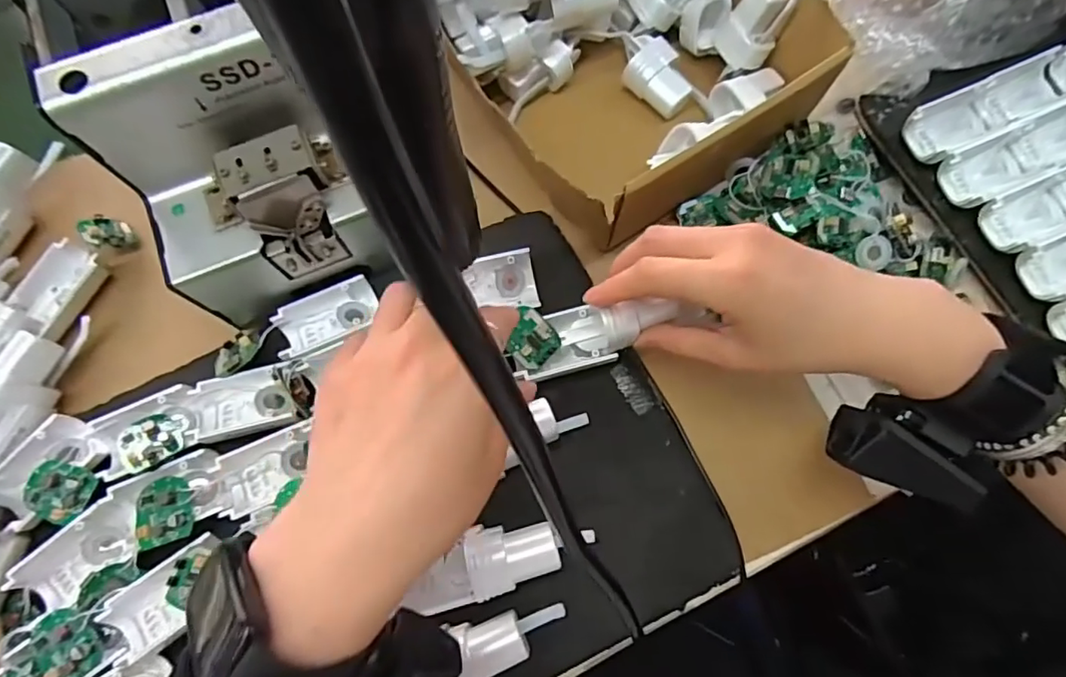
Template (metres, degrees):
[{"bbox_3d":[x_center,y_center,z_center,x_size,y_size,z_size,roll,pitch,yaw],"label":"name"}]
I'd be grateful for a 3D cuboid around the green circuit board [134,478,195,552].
[{"bbox_3d":[-0.192,0.090,0.294,0.028,0.007,0.033,-18,73,-4],"label":"green circuit board"}]

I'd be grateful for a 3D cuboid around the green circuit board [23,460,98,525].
[{"bbox_3d":[-0.250,0.080,0.301,0.034,0.009,0.029,33,76,11],"label":"green circuit board"}]

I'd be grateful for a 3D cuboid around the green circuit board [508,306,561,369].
[{"bbox_3d":[-0.001,0.000,0.315,0.030,0.004,0.029,46,71,-6],"label":"green circuit board"}]

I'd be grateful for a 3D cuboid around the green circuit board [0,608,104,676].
[{"bbox_3d":[-0.236,0.157,0.272,0.035,0.006,0.054,41,78,13],"label":"green circuit board"}]

